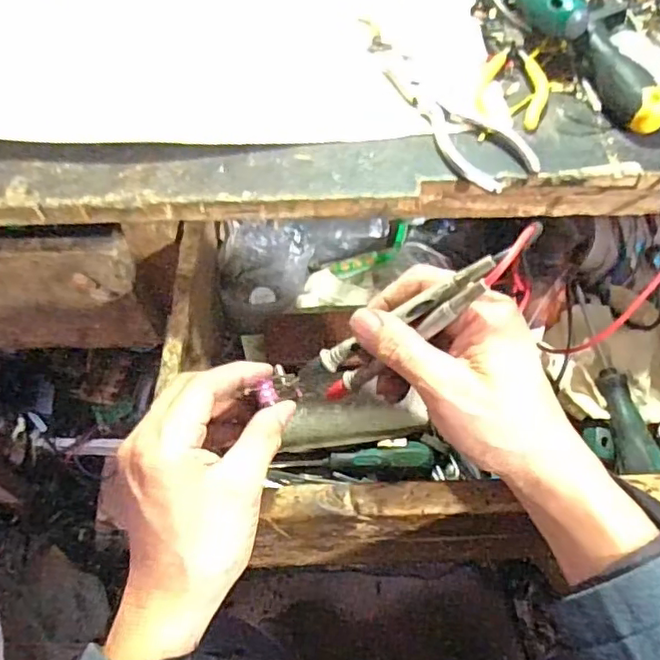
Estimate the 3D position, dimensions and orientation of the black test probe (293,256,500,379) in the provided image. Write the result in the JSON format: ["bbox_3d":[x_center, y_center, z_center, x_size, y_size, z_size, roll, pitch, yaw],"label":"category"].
[{"bbox_3d":[0.034,-0.003,0.327,0.125,0.008,0.011,-31,51,26],"label":"black test probe"}]

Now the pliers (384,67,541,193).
[{"bbox_3d":[0.086,-0.144,0.409,0.046,0.010,0.141,-18,56,-8],"label":"pliers"}]

